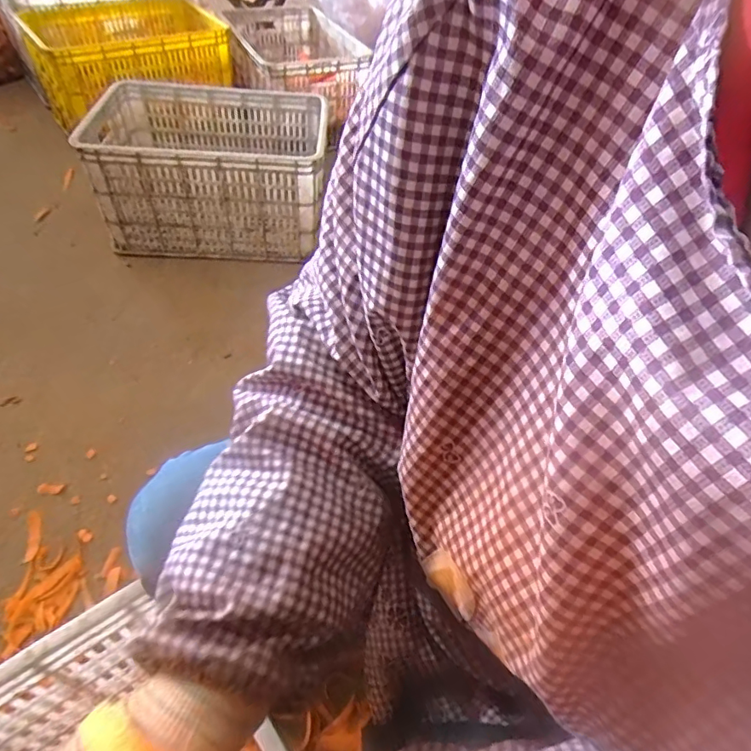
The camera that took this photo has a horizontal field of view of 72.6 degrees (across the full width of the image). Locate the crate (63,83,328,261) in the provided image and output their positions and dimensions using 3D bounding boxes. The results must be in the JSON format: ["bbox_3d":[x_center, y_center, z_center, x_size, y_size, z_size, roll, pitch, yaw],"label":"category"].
[{"bbox_3d":[-0.360,-0.466,1.191,0.479,0.287,0.304,-4,51,-9],"label":"crate"}]

